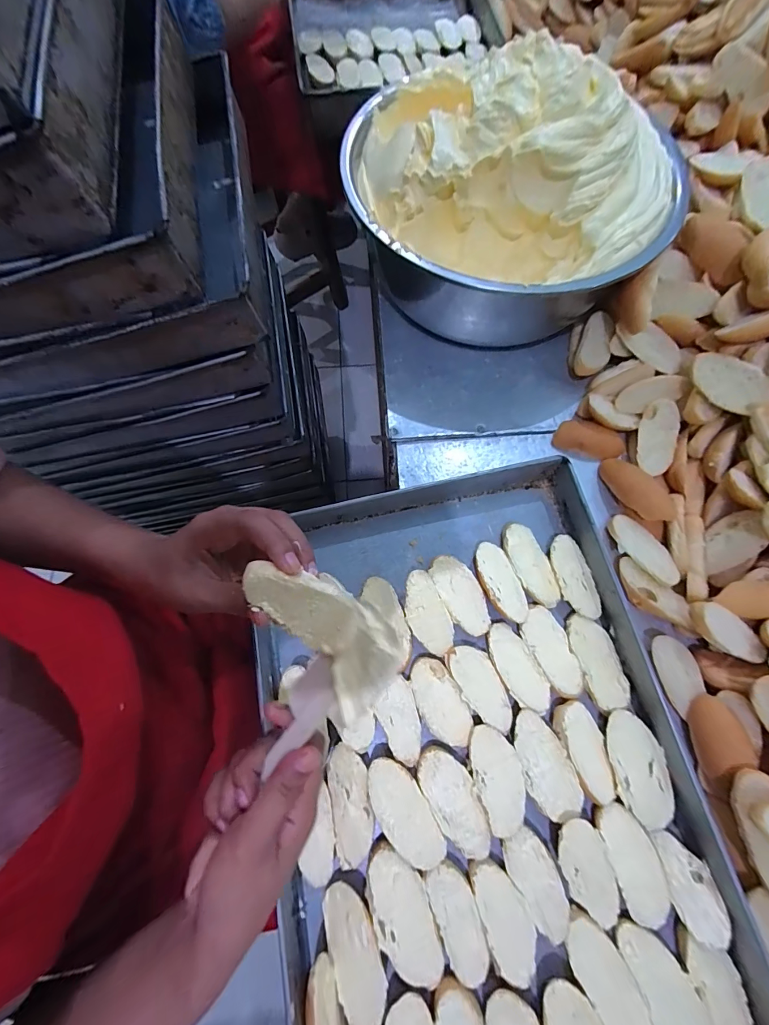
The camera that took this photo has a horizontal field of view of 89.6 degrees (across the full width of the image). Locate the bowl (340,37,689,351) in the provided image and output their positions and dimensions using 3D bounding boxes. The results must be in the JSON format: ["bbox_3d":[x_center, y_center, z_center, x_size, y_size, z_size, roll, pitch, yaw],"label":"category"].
[{"bbox_3d":[0.133,-0.368,0.455,0.322,0.196,0.326,0,72,0],"label":"bowl"}]

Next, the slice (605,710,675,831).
[{"bbox_3d":[0.238,0.238,0.362,0.049,0.010,0.093,-3,72,-1],"label":"slice"}]

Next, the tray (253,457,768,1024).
[{"bbox_3d":[0.097,0.264,0.343,0.381,0.034,0.613,-11,72,-6],"label":"tray"}]

